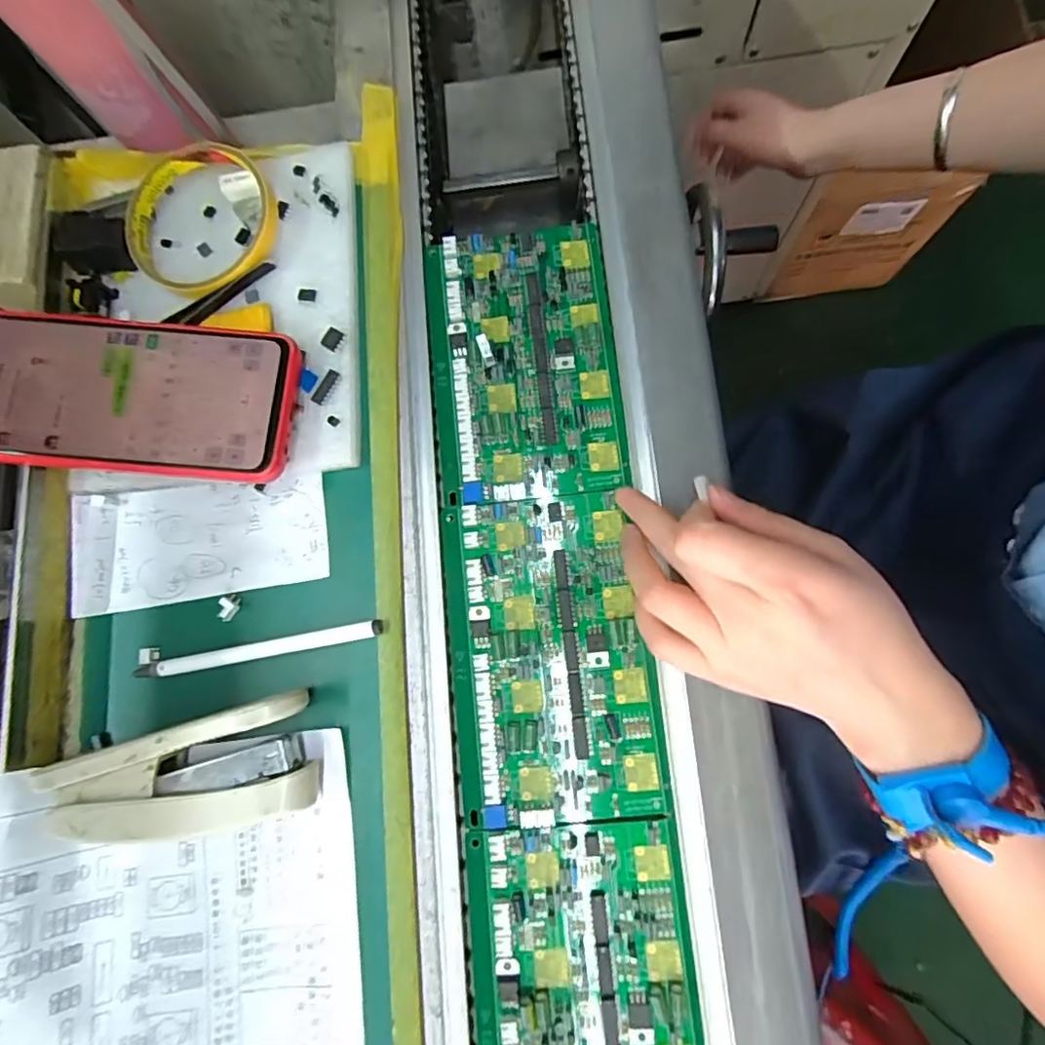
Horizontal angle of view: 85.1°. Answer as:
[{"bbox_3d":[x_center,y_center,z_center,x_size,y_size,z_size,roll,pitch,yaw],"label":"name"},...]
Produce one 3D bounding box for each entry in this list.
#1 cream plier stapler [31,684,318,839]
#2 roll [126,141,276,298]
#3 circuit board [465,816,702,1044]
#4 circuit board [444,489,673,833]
[{"bbox_3d":[-0.151,0.114,0.255,0.114,0.024,0.047,-13,78,-4],"label":"cream plier stapler"},{"bbox_3d":[-0.176,-0.167,0.309,0.080,0.019,0.093,-12,78,2],"label":"roll"},{"bbox_3d":[0.028,0.216,0.251,0.093,0.010,0.155,-6,78,3],"label":"circuit board"},{"bbox_3d":[0.012,0.064,0.281,0.093,0.011,0.153,-6,78,-2],"label":"circuit board"}]

